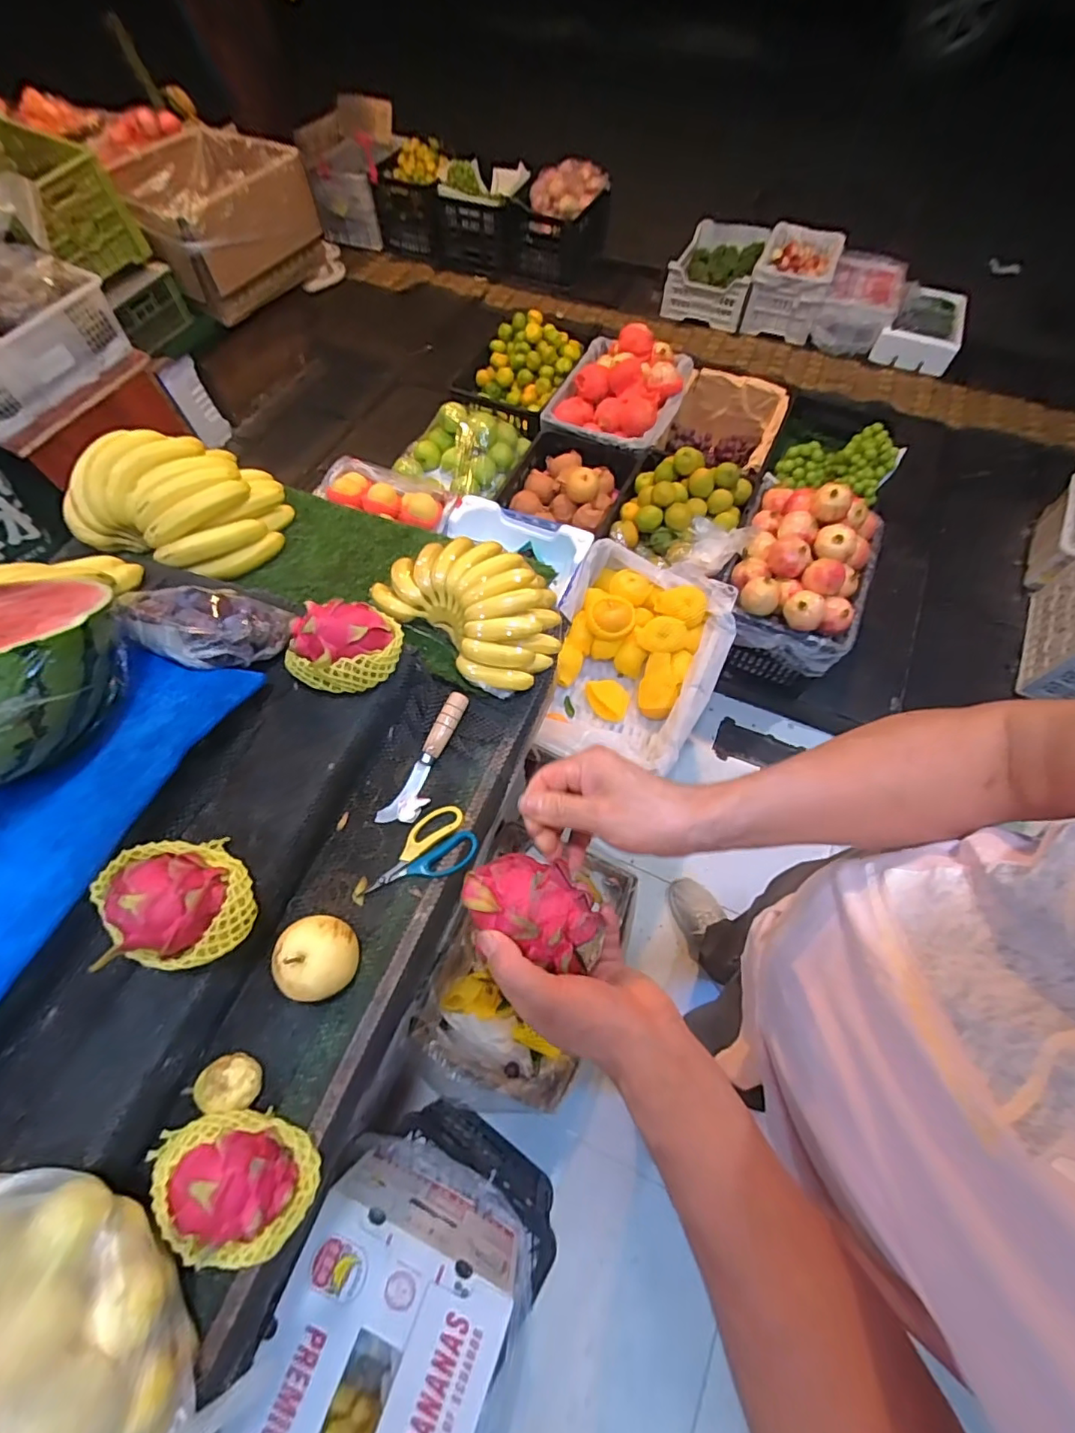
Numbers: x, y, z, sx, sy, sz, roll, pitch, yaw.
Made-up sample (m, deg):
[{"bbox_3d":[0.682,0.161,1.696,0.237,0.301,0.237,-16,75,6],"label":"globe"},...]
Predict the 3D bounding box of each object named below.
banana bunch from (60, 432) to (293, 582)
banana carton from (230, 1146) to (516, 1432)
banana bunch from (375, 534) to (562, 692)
[{"bbox_3d":[-0.522,-0.317,0.798,0.266,0.103,0.199,21,66,12],"label":"banana bunch"},{"bbox_3d":[-0.247,0.970,0.750,0.292,0.186,0.515,19,66,11],"label":"banana carton"},{"bbox_3d":[-0.081,-0.157,0.717,0.256,0.058,0.179,35,70,17],"label":"banana bunch"}]

